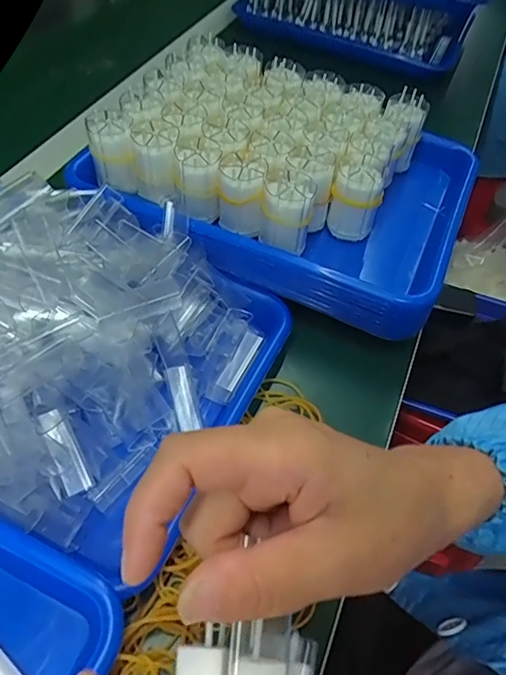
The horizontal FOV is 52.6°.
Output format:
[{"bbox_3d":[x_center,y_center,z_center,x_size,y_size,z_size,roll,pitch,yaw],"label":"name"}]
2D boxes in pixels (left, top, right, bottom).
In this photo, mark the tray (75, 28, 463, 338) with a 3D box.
[{"bbox_3d":[0.030,-0.157,0.465,0.314,0.074,0.240,21,54,11],"label":"tray"}]

